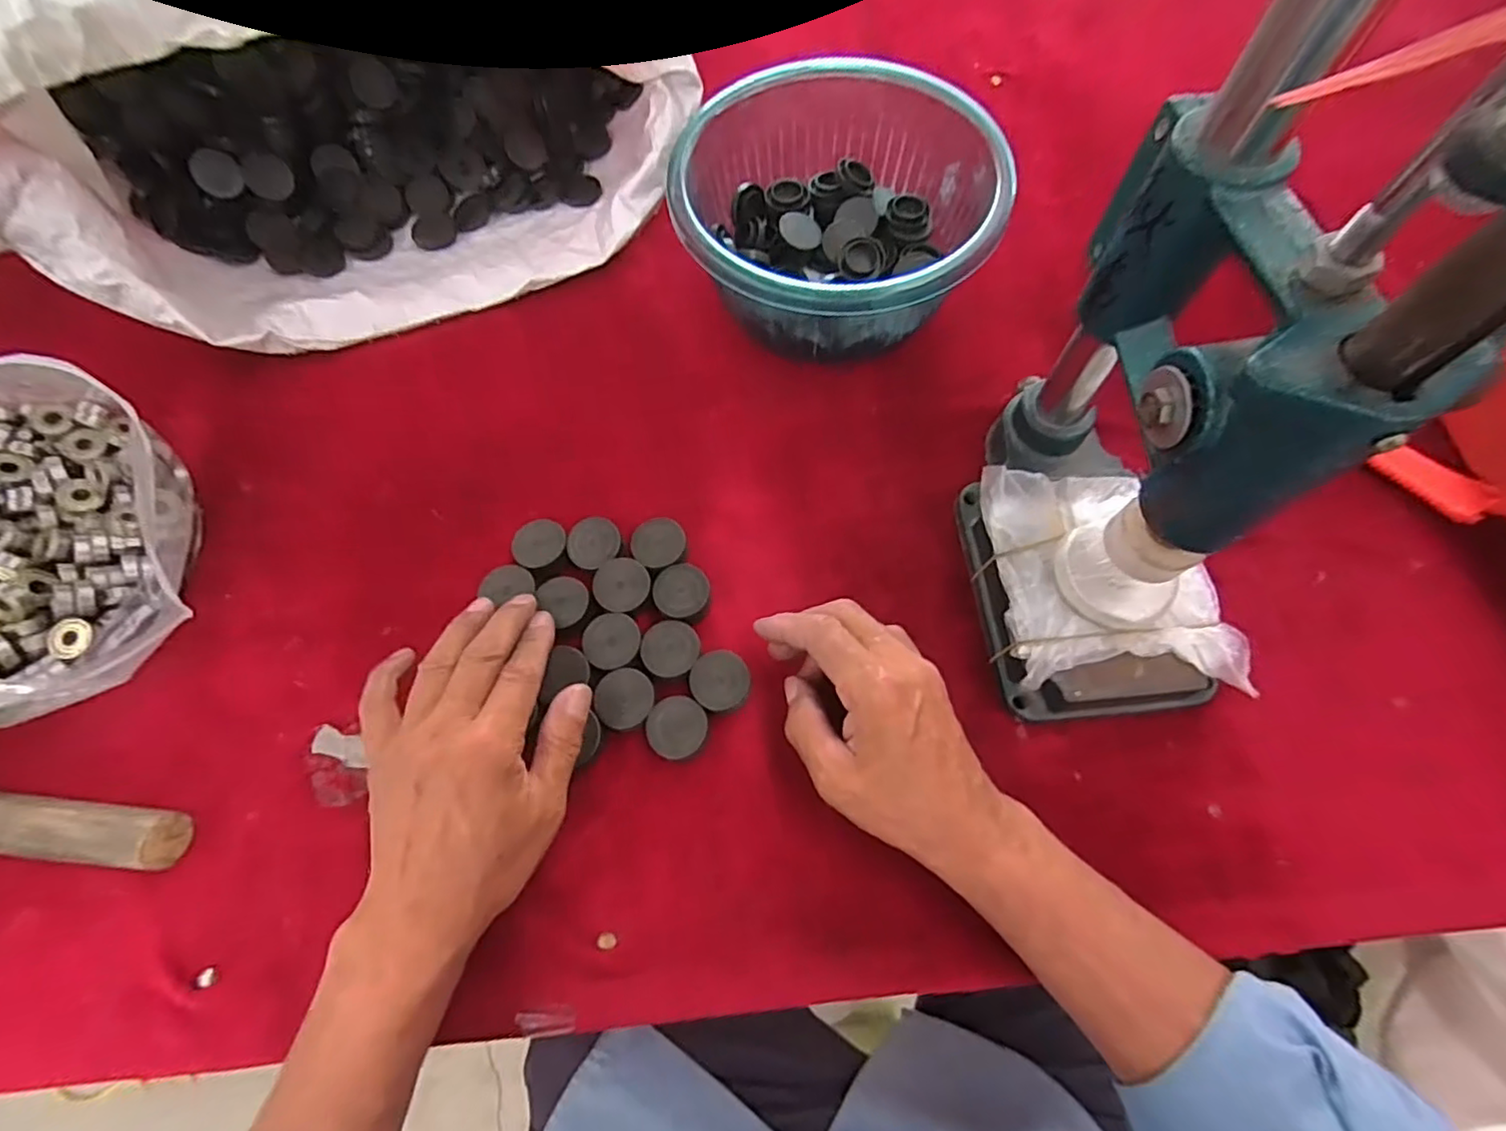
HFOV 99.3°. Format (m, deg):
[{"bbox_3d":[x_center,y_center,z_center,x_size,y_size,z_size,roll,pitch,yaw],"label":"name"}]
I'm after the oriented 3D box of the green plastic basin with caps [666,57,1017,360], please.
[{"bbox_3d":[0.055,-0.228,0.437,0.197,0.088,0.201,-1,67,1],"label":"green plastic basin with caps"}]

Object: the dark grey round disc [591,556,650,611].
[{"bbox_3d":[-0.077,0.012,0.381,0.032,0.010,0.033,-12,68,-3],"label":"dark grey round disc"}]

